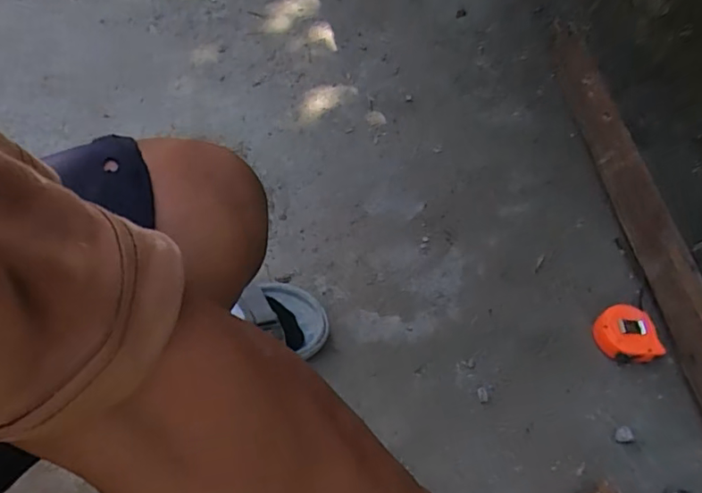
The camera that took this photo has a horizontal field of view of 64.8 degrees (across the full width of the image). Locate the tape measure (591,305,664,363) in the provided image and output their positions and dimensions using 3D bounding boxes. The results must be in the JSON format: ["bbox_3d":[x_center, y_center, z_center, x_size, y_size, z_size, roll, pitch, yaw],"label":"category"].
[{"bbox_3d":[0.345,0.110,0.699,0.070,0.032,0.063,3,59,-3],"label":"tape measure"}]

